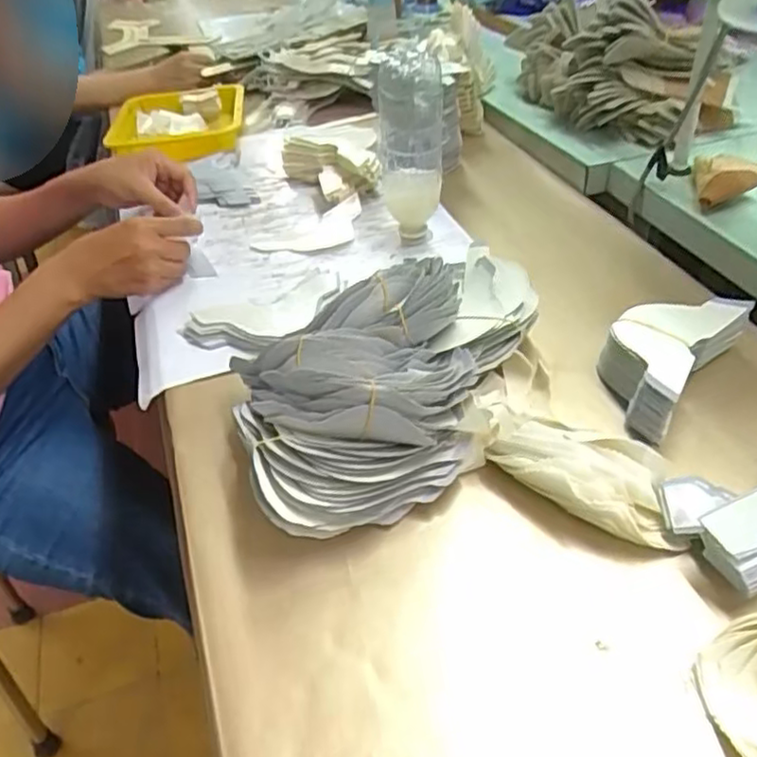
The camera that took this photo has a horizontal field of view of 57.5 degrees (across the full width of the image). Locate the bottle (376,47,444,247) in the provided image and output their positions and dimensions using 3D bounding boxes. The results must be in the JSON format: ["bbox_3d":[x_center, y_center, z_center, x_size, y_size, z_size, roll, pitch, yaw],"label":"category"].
[{"bbox_3d":[0.033,-0.230,0.698,0.064,0.200,0.058,-4,40,2],"label":"bottle"}]

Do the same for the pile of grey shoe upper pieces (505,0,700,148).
[{"bbox_3d":[0.266,-0.403,0.875,0.099,0.141,0.279,-22,43,-18],"label":"pile of grey shoe upper pieces"}]

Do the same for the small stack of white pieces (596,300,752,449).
[{"bbox_3d":[0.230,-0.019,0.569,0.082,0.054,0.145,28,50,34],"label":"small stack of white pieces"}]

